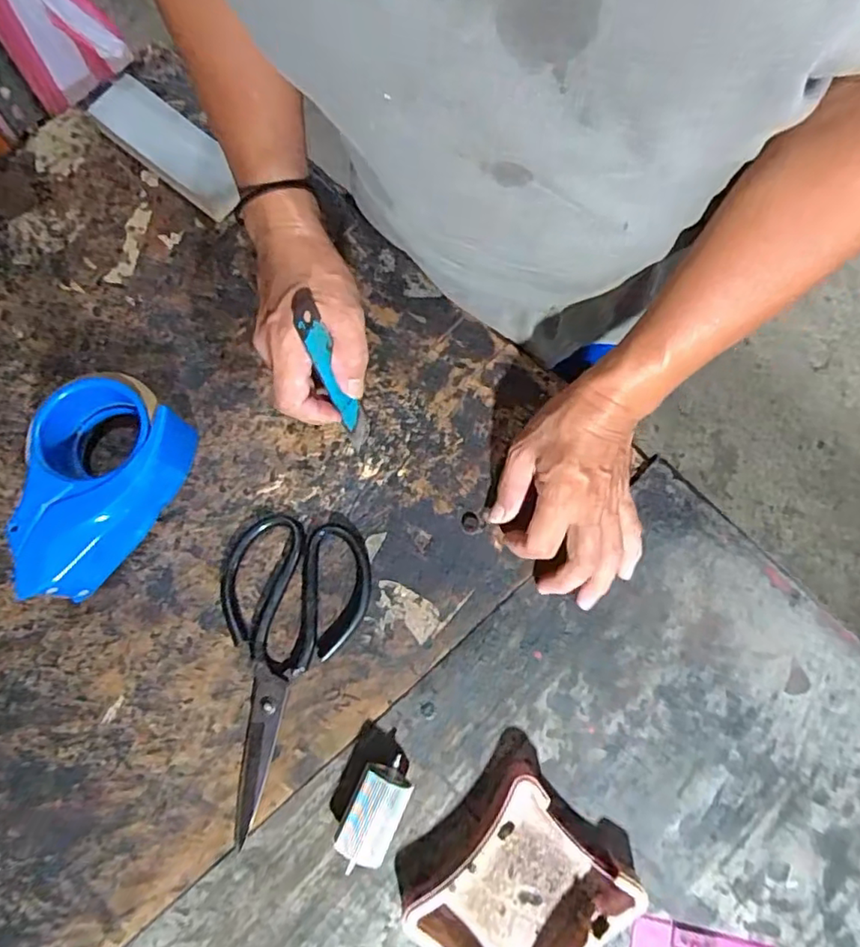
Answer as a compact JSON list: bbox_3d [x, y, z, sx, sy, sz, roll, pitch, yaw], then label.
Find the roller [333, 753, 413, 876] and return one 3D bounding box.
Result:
[{"bbox_3d":[-0.037,0.224,0.392,0.035,0.032,0.069,24,76,6],"label":"roller"}]

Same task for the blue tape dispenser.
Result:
[{"bbox_3d":[-0.248,0.008,0.433,0.096,0.062,0.158,27,77,7],"label":"blue tape dispenser"}]

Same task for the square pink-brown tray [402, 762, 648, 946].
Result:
[{"bbox_3d":[0.057,0.268,0.378,0.113,0.033,0.099,-43,79,-10],"label":"square pink-brown tray"}]

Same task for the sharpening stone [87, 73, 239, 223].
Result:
[{"bbox_3d":[-0.227,-0.285,0.518,0.153,0.026,0.053,38,78,9],"label":"sharpening stone"}]

